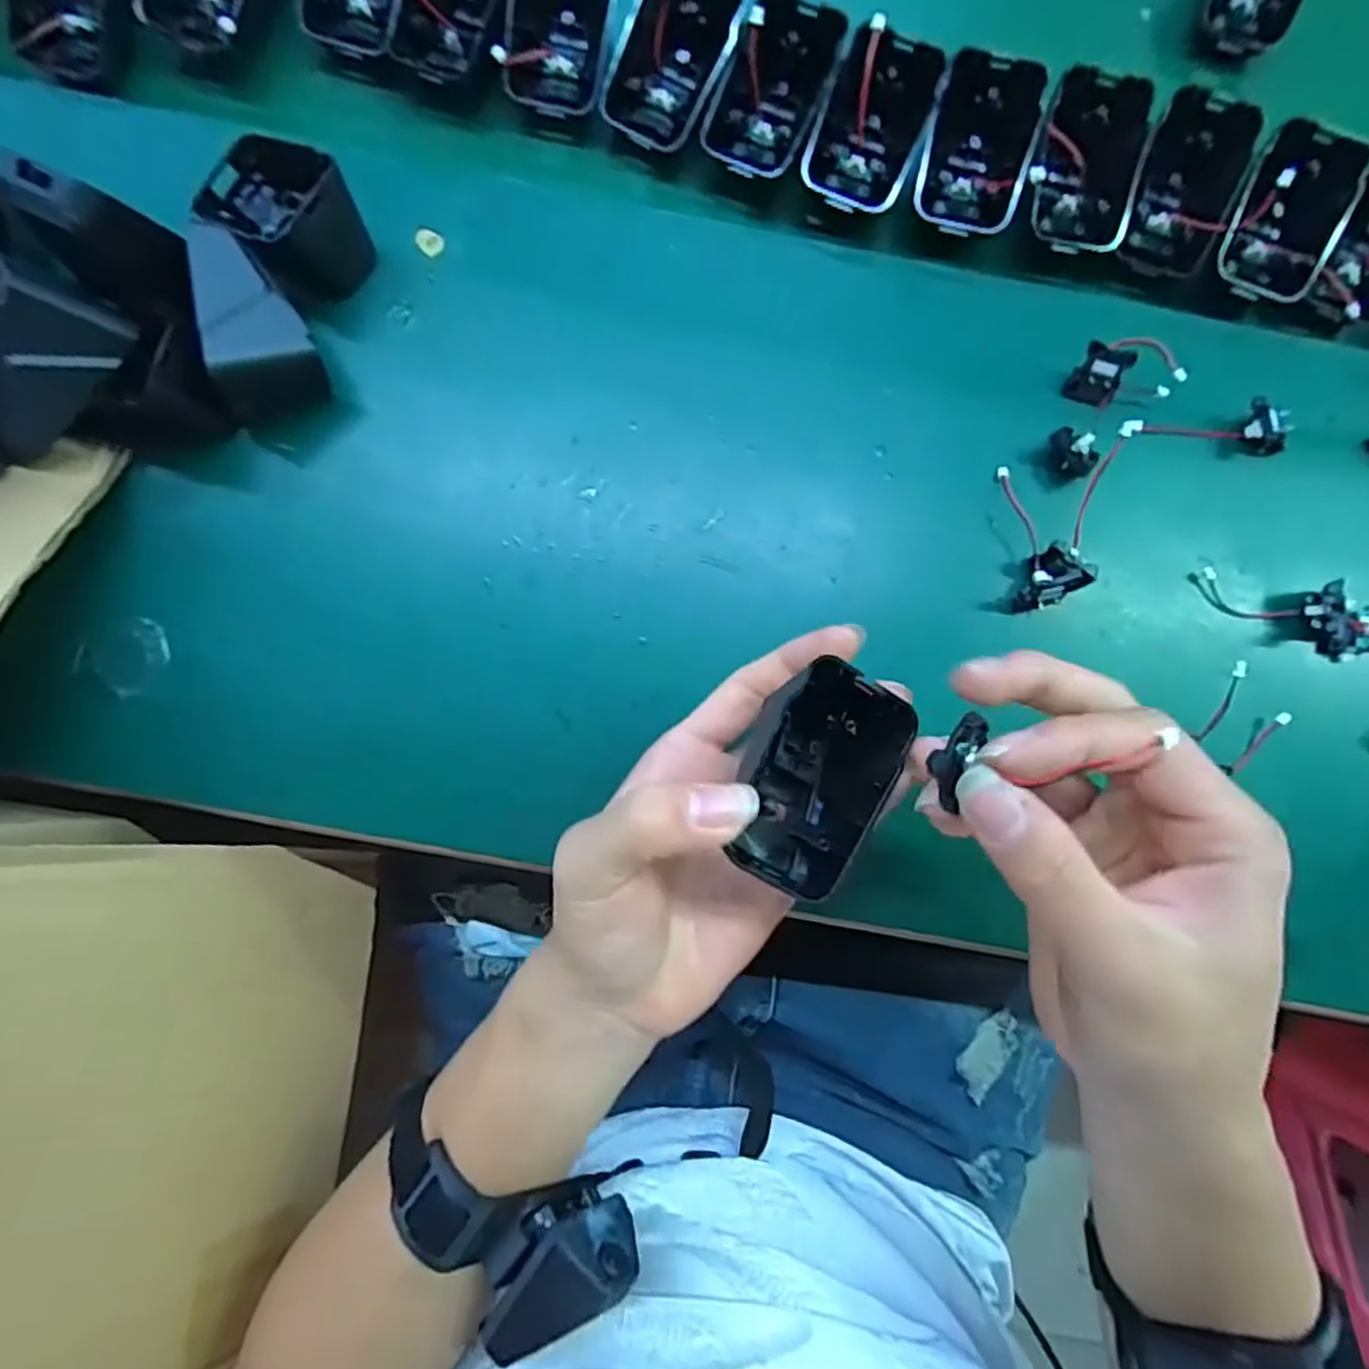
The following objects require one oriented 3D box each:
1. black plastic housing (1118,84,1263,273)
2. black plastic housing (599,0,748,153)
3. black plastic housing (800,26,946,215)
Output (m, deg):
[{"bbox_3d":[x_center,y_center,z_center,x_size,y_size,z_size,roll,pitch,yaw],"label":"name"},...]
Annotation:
[{"bbox_3d":[0.226,-0.226,0.331,0.044,0.021,0.070,13,112,-2],"label":"black plastic housing"},{"bbox_3d":[-0.007,-0.279,0.323,0.043,0.015,0.069,26,114,-10],"label":"black plastic housing"},{"bbox_3d":[0.085,-0.251,0.327,0.045,0.027,0.069,22,101,5],"label":"black plastic housing"}]

